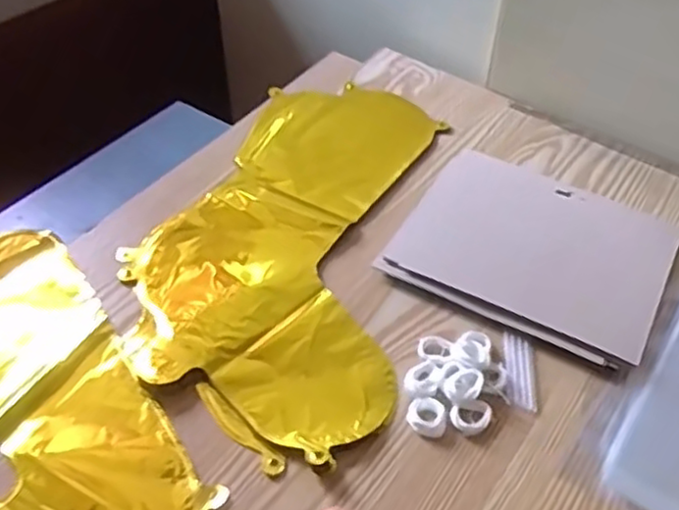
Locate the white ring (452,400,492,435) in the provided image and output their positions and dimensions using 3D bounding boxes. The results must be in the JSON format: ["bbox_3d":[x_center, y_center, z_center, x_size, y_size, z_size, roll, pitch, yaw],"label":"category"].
[{"bbox_3d":[0.091,0.111,0.478,0.027,0.008,0.020,-4,46,-6],"label":"white ring"}]

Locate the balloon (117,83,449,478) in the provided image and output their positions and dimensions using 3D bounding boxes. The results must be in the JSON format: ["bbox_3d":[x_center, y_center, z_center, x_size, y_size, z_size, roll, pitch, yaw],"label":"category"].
[{"bbox_3d":[-0.039,-0.026,0.609,0.222,0.011,0.420,12,47,10],"label":"balloon"}]

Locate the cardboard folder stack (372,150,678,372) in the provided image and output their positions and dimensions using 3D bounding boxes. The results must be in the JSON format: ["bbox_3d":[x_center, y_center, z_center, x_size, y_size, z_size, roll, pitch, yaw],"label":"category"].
[{"bbox_3d":[0.161,-0.009,0.579,0.206,0.022,0.161,24,50,20],"label":"cardboard folder stack"}]

